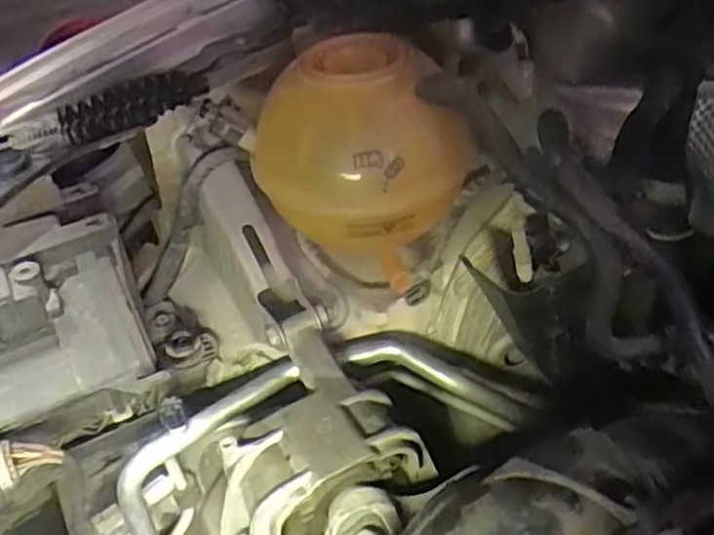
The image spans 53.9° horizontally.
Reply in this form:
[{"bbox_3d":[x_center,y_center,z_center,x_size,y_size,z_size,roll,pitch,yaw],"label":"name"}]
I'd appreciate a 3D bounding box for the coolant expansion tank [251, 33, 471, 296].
[{"bbox_3d":[-0.001,-0.072,0.510,0.124,0.149,0.115,-22,44,-21],"label":"coolant expansion tank"}]

